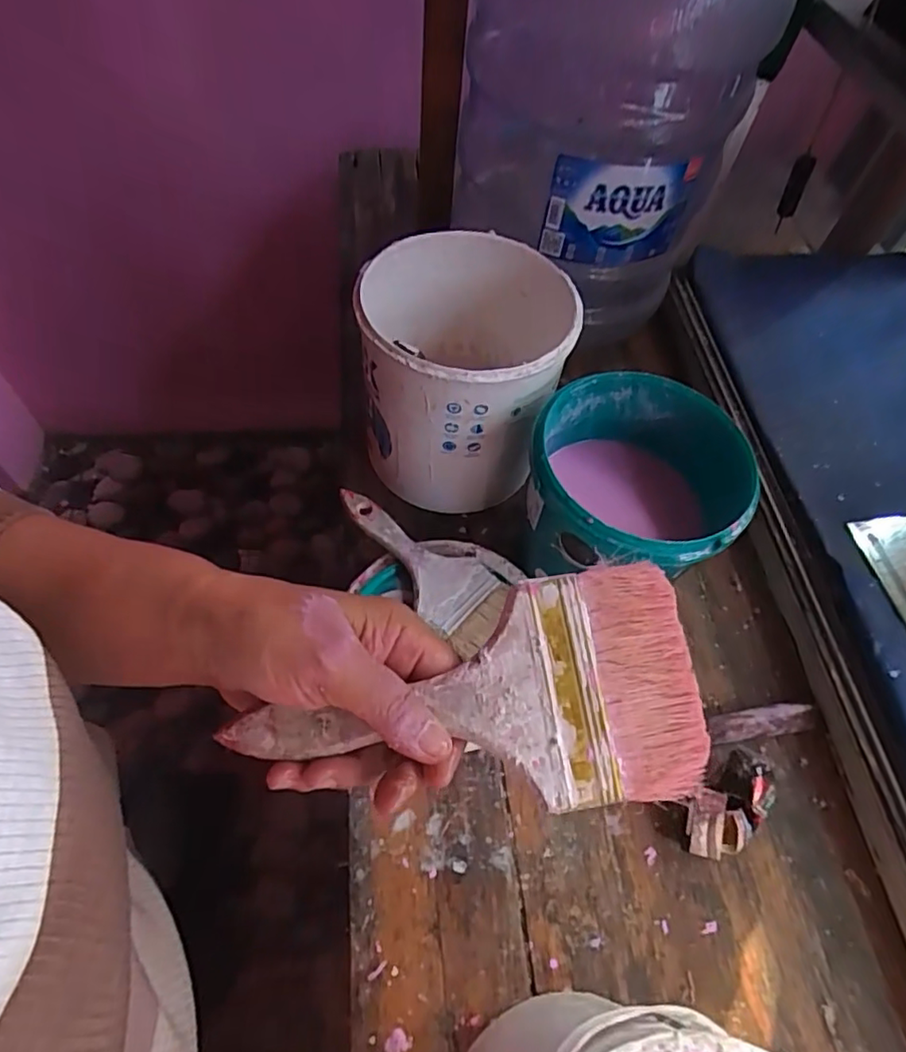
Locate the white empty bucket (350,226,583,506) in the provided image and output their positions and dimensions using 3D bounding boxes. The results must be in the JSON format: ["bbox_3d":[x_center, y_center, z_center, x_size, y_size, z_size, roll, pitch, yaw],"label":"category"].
[{"bbox_3d":[0.005,-0.141,0.555,0.177,0.178,0.182,2,58,-3],"label":"white empty bucket"}]

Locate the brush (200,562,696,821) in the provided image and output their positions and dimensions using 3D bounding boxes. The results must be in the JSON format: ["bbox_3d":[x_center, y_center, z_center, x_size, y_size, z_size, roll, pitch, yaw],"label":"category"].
[{"bbox_3d":[0.017,0.072,0.260,0.172,0.018,0.096,-5,76,-3],"label":"brush"}]

